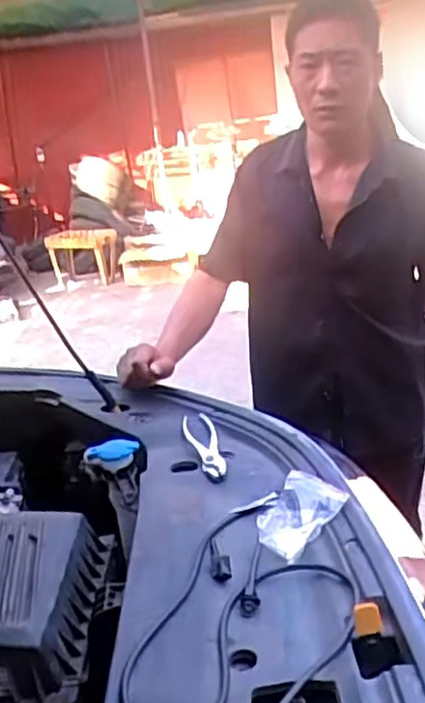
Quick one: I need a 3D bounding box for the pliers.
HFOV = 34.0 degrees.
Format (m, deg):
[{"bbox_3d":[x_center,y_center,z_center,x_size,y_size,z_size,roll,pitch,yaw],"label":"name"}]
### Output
[{"bbox_3d":[-0.014,0.140,1.053,0.050,0.022,0.189,-8,17,-4],"label":"pliers"}]

